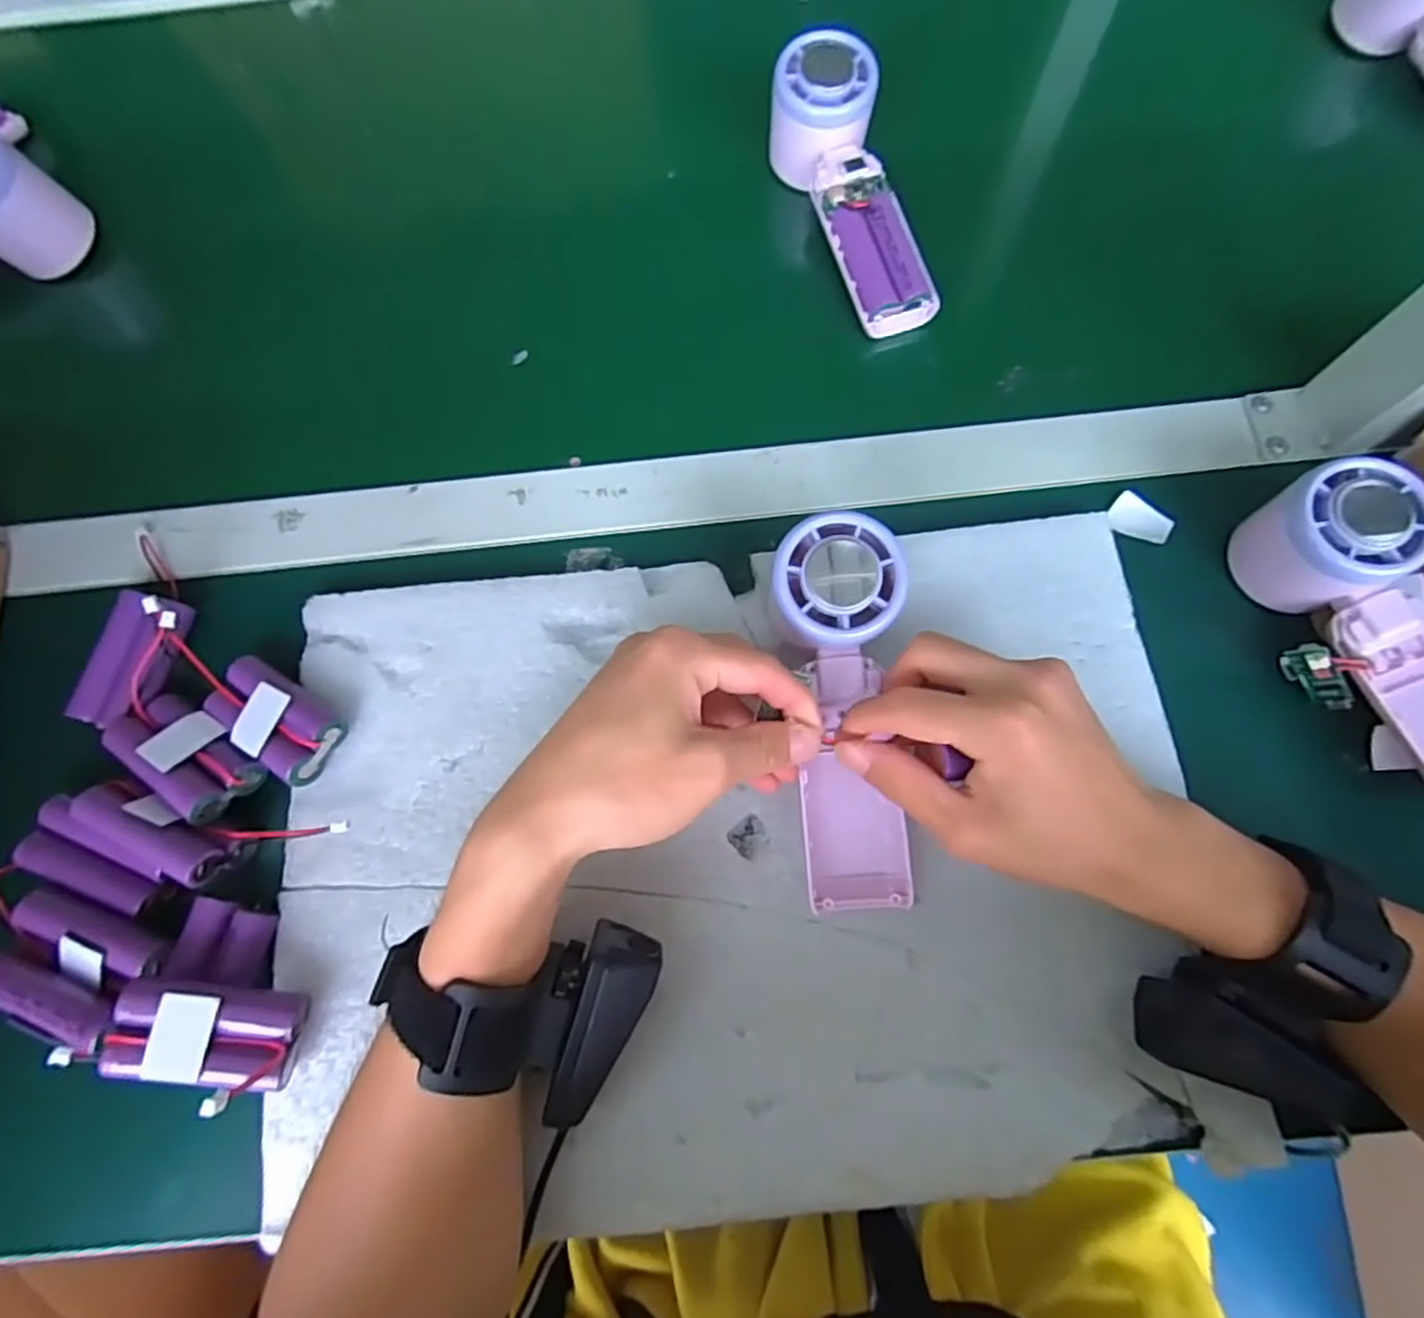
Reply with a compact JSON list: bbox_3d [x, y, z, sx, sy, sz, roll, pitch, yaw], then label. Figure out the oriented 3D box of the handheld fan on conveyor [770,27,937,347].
[{"bbox_3d":[0.080,-0.264,0.408,0.054,0.037,0.165,-20,89,-3],"label":"handheld fan on conveyor"}]

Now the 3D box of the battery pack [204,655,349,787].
[{"bbox_3d":[-0.205,0.027,0.333,0.068,0.018,0.034,33,78,10],"label":"battery pack"}]

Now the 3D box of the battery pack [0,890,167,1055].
[{"bbox_3d":[-0.273,0.129,0.300,0.068,0.019,0.043,21,76,8],"label":"battery pack"}]

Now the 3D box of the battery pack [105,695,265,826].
[{"bbox_3d":[-0.245,0.043,0.332,0.070,0.023,0.034,35,78,11],"label":"battery pack"}]

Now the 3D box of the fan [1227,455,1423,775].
[{"bbox_3d":[0.294,-0.002,0.310,0.064,0.052,0.165,-22,75,-4],"label":"fan"}]

